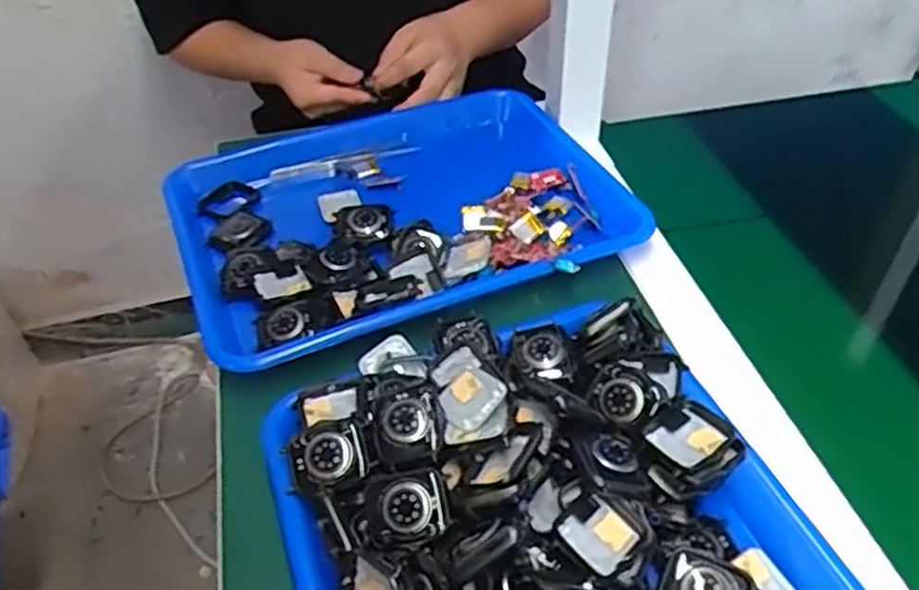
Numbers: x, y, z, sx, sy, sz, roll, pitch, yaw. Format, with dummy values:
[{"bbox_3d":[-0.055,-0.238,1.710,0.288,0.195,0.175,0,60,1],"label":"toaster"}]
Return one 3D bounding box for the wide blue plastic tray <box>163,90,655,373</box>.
[{"bbox_3d":[-0.048,-0.066,0.624,0.351,0.049,0.262,-21,47,-16],"label":"wide blue plastic tray"}]

